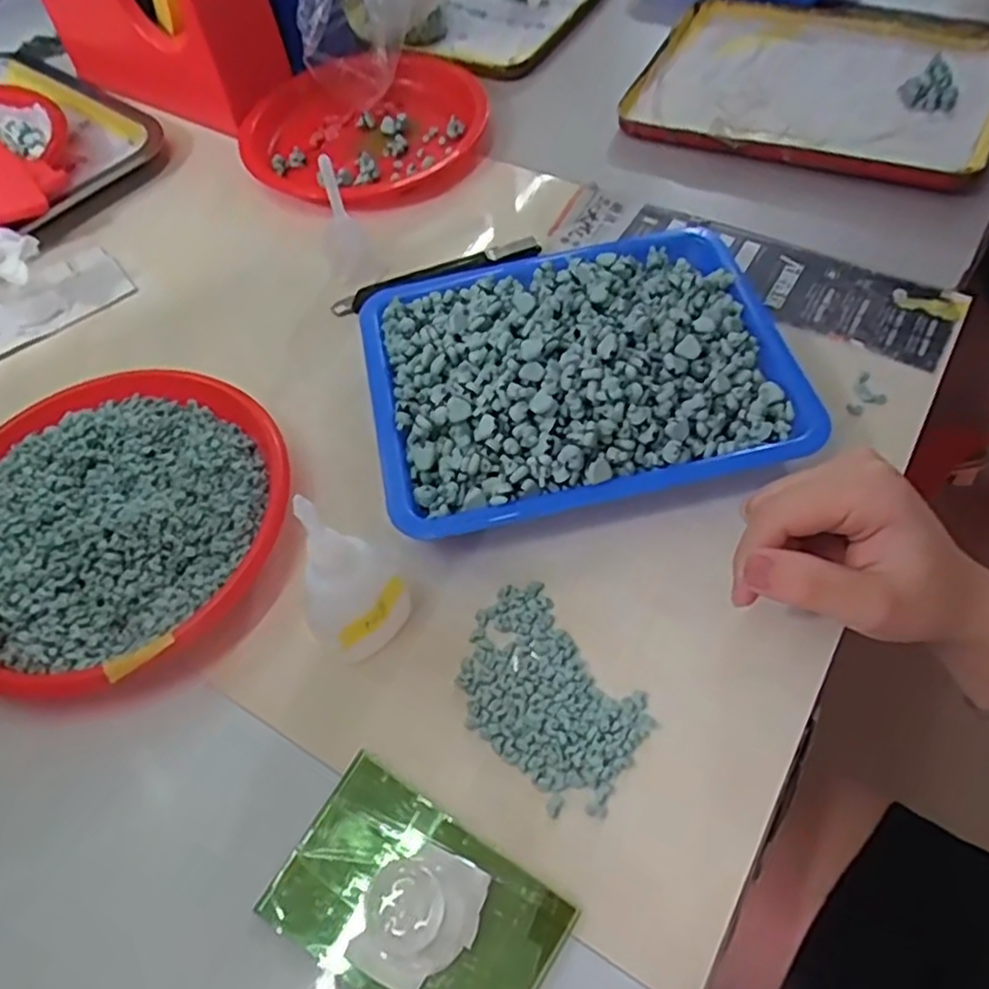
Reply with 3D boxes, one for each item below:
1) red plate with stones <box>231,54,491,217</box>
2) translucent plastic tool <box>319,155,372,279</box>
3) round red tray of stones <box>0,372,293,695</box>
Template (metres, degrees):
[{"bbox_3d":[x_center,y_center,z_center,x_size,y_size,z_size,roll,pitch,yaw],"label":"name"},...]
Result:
[{"bbox_3d":[-0.092,-0.271,0.543,0.180,0.030,0.141,-26,58,-14],"label":"red plate with stones"},{"bbox_3d":[-0.094,-0.171,0.442,0.025,0.078,0.030,-14,56,-6],"label":"translucent plastic tool"},{"bbox_3d":[-0.196,0.012,0.365,0.178,0.031,0.172,-2,56,3],"label":"round red tray of stones"}]

